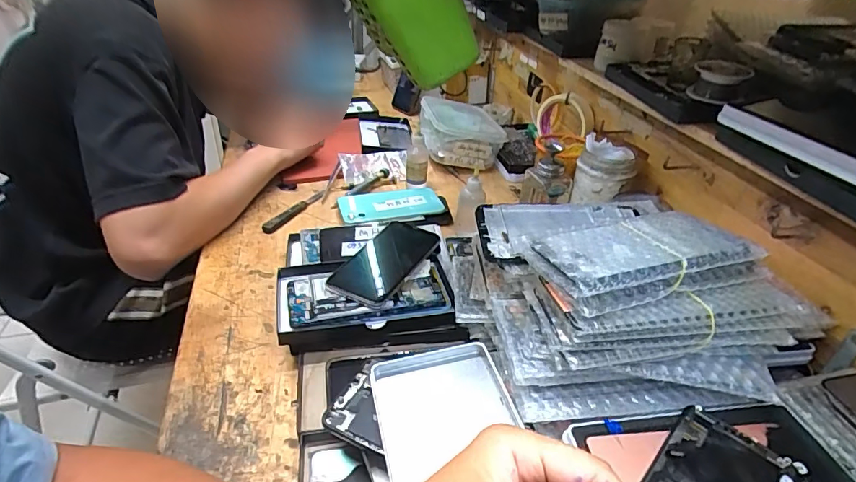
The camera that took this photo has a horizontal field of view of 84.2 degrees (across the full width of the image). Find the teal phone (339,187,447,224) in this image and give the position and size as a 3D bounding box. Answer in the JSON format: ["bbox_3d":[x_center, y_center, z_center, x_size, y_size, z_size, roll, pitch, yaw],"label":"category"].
[{"bbox_3d":[-0.054,-0.056,0.704,0.152,0.013,0.076,-9,36,-17],"label":"teal phone"}]

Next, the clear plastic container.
[{"bbox_3d":[0.055,-0.198,0.871,0.143,0.082,0.166,-1,34,-7],"label":"clear plastic container"}]

